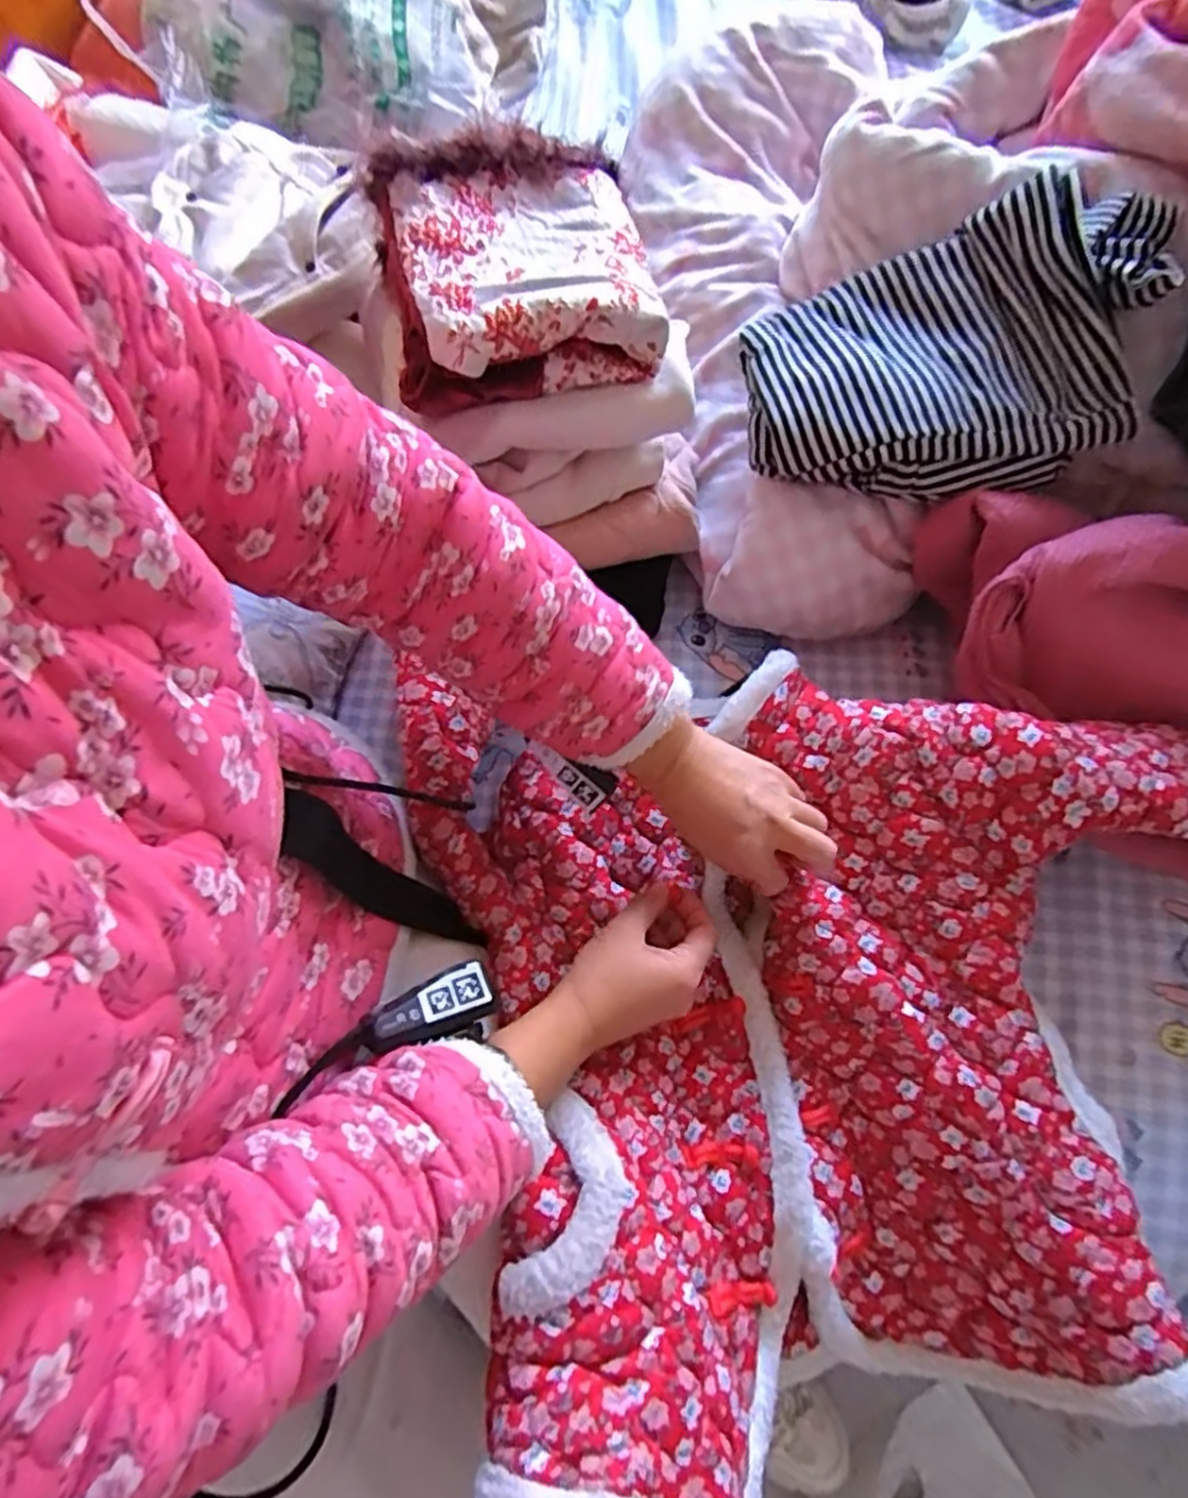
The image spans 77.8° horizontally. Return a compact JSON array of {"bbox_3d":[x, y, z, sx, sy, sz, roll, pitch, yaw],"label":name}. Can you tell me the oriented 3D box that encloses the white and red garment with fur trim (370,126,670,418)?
[{"bbox_3d":[-0.054,-0.354,0.543,0.188,0.077,0.207,-13,68,-5],"label":"white and red garment with fur trim"}]

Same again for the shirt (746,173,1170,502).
[{"bbox_3d":[0.277,-0.317,0.579,0.292,0.113,0.213,4,67,2],"label":"shirt"}]

